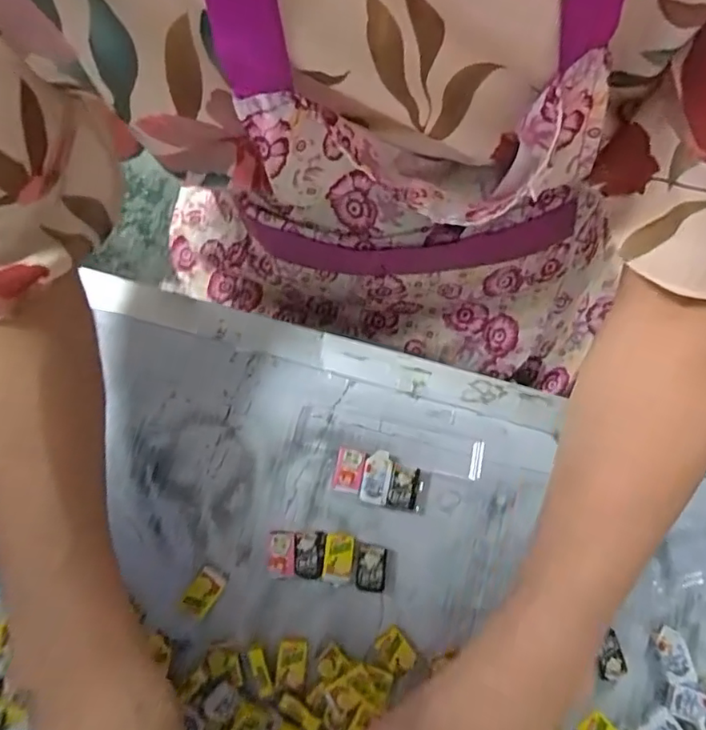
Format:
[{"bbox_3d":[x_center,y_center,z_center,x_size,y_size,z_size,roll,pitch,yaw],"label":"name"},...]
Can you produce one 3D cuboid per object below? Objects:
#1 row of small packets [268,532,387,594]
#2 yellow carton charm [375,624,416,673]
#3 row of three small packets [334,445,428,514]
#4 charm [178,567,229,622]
[{"bbox_3d":[-0.015,0.116,0.332,0.070,0.007,0.029,10,76,1],"label":"row of small packets"},{"bbox_3d":[0.026,0.166,0.323,0.017,0.004,0.023,-40,80,-11],"label":"yellow carton charm"},{"bbox_3d":[0.018,0.071,0.344,0.058,0.009,0.030,17,76,3],"label":"row of three small packets"},{"bbox_3d":[-0.087,0.132,0.324,0.017,0.008,0.027,30,77,6],"label":"charm"}]

